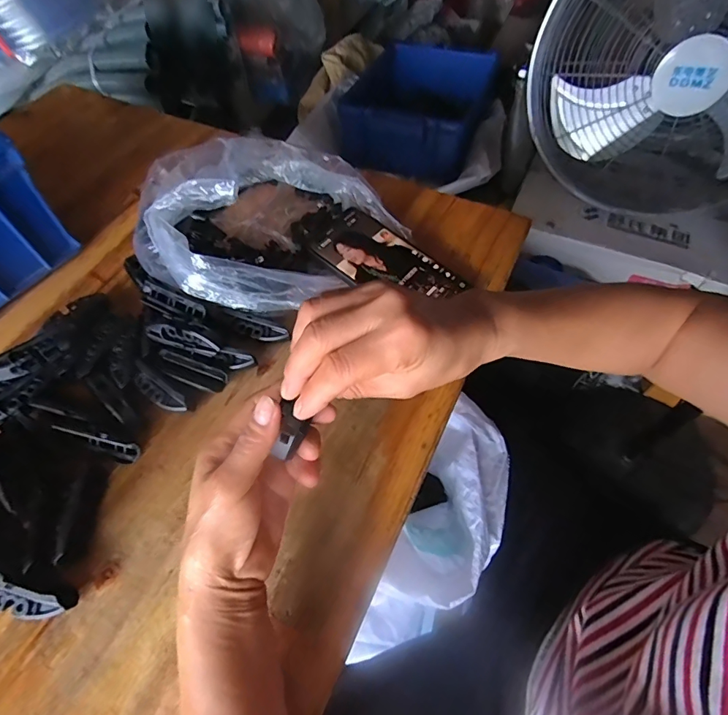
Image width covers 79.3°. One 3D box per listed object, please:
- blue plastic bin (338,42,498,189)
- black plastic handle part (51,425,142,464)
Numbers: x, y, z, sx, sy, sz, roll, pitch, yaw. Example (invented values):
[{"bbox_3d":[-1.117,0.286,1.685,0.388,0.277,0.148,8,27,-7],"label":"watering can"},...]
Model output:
[{"bbox_3d":[0.133,-0.554,0.974,0.264,0.136,0.338,17,60,13],"label":"blue plastic bin"},{"bbox_3d":[-0.209,0.065,0.342,0.065,0.018,0.014,24,59,-10],"label":"black plastic handle part"}]

